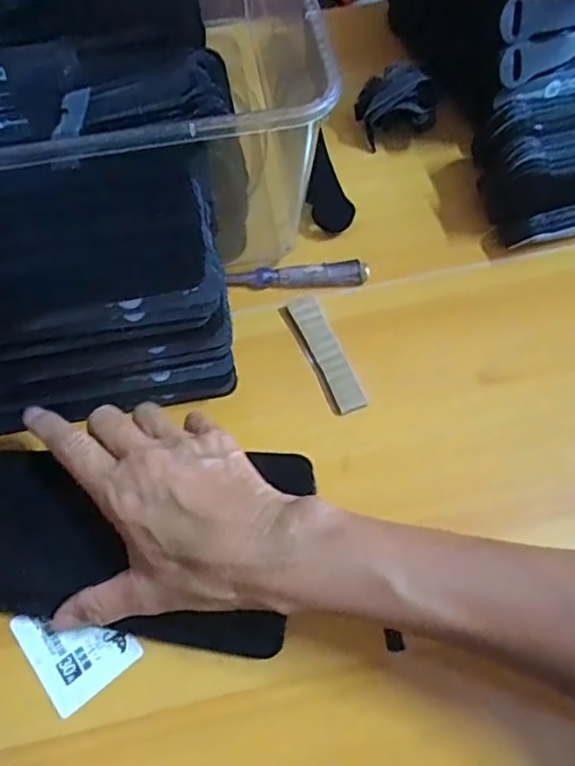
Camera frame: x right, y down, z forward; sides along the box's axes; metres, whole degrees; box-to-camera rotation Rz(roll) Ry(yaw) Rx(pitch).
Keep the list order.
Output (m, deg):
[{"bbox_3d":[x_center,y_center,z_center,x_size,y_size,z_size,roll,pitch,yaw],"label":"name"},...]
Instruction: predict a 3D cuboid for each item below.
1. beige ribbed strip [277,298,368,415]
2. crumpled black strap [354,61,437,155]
[{"bbox_3d":[0.023,-0.019,0.386,0.023,0.006,0.086,-22,66,-9],"label":"beige ribbed strip"},{"bbox_3d":[0.080,-0.210,0.451,0.052,0.054,0.033,-17,65,-6],"label":"crumpled black strap"}]

